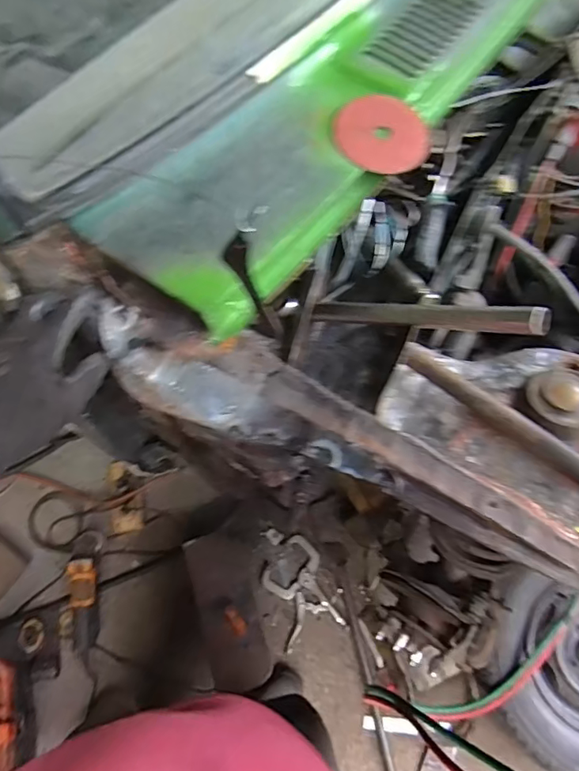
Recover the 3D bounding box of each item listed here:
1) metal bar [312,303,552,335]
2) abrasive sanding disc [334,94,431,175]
[{"bbox_3d":[0.121,-0.067,0.500,0.254,0.024,0.022,12,60,47],"label":"metal bar"},{"bbox_3d":[0.099,-0.265,0.539,0.099,0.011,0.087,11,79,-4],"label":"abrasive sanding disc"}]

